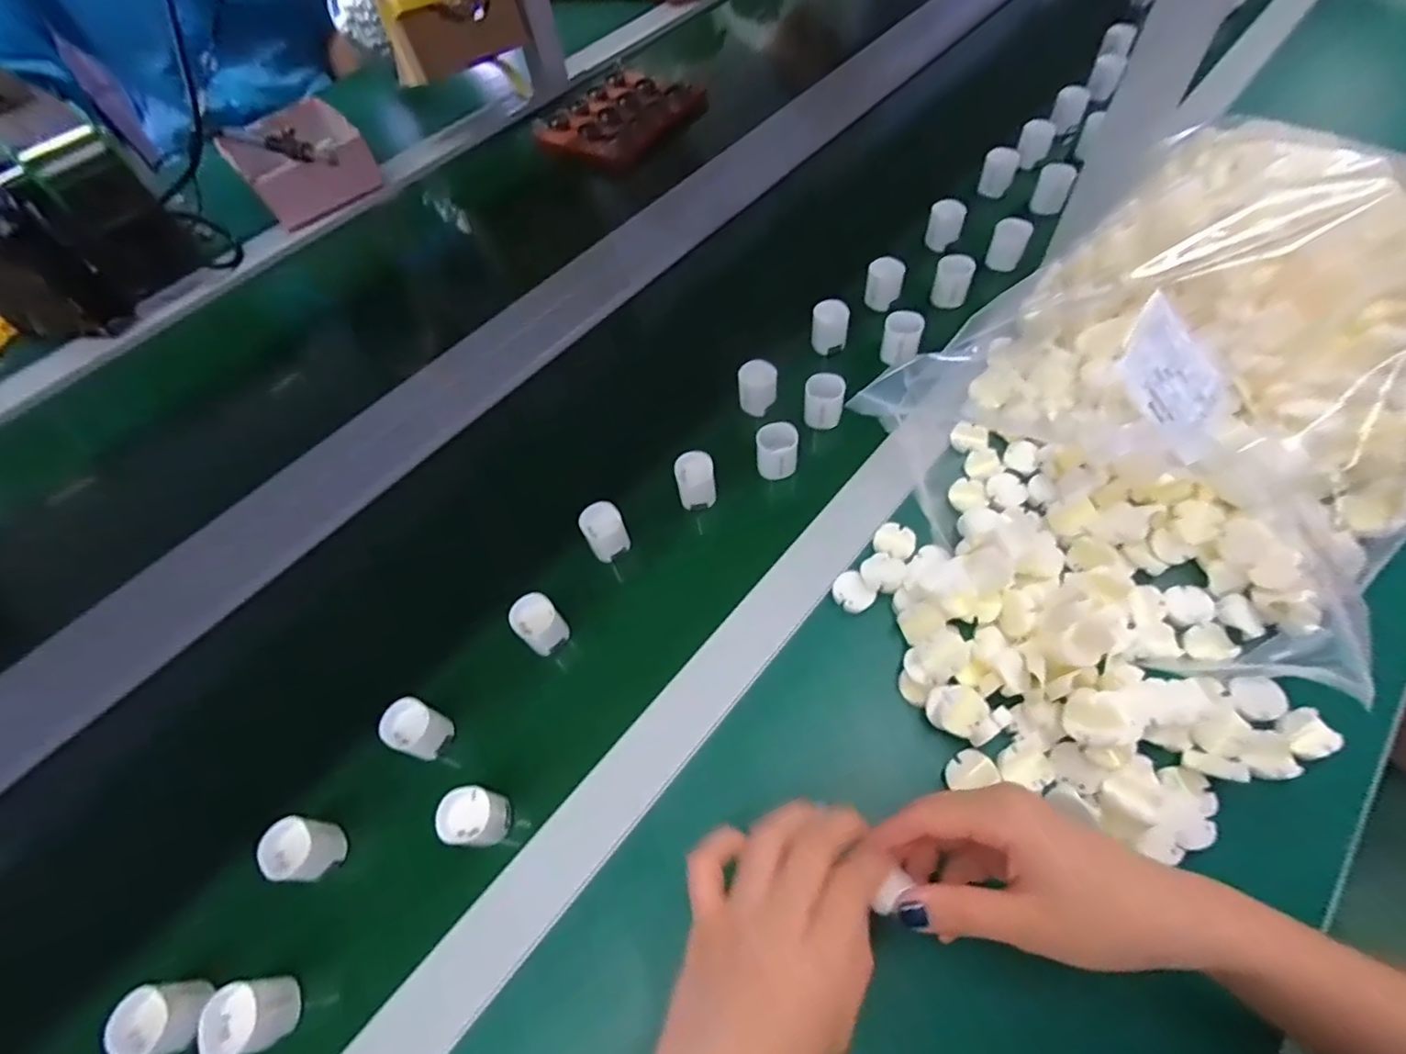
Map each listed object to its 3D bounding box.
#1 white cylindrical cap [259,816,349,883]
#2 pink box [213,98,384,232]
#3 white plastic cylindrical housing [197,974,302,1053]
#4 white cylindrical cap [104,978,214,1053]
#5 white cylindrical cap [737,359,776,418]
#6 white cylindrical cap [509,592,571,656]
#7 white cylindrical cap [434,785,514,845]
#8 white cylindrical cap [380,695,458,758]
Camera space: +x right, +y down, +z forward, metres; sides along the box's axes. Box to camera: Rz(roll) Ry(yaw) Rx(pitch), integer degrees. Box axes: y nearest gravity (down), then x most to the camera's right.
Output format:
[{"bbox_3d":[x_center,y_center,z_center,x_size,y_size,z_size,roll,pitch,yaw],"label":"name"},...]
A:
[{"bbox_3d":[-0.238,0.191,0.359,0.036,0.028,0.031,-2,55,2],"label":"white cylindrical cap"},{"bbox_3d":[-0.497,-0.454,0.750,0.136,0.066,0.172,-35,60,-20],"label":"pink box"},{"bbox_3d":[-0.238,0.260,0.322,0.030,0.040,0.031,-1,55,2],"label":"white plastic cylindrical housing"},{"bbox_3d":[-0.285,0.258,0.319,0.034,0.030,0.032,-1,55,2],"label":"white cylindrical cap"},{"bbox_3d":[0.046,-0.117,0.514,0.031,0.035,0.029,3,55,5],"label":"white cylindrical cap"},{"bbox_3d":[-0.113,0.066,0.418,0.029,0.032,0.028,-1,55,2],"label":"white cylindrical cap"},{"bbox_3d":[-0.136,0.172,0.361,0.033,0.032,0.031,-1,55,2],"label":"white cylindrical cap"},{"bbox_3d":[-0.184,0.129,0.389,0.031,0.031,0.029,-1,55,2],"label":"white cylindrical cap"}]

